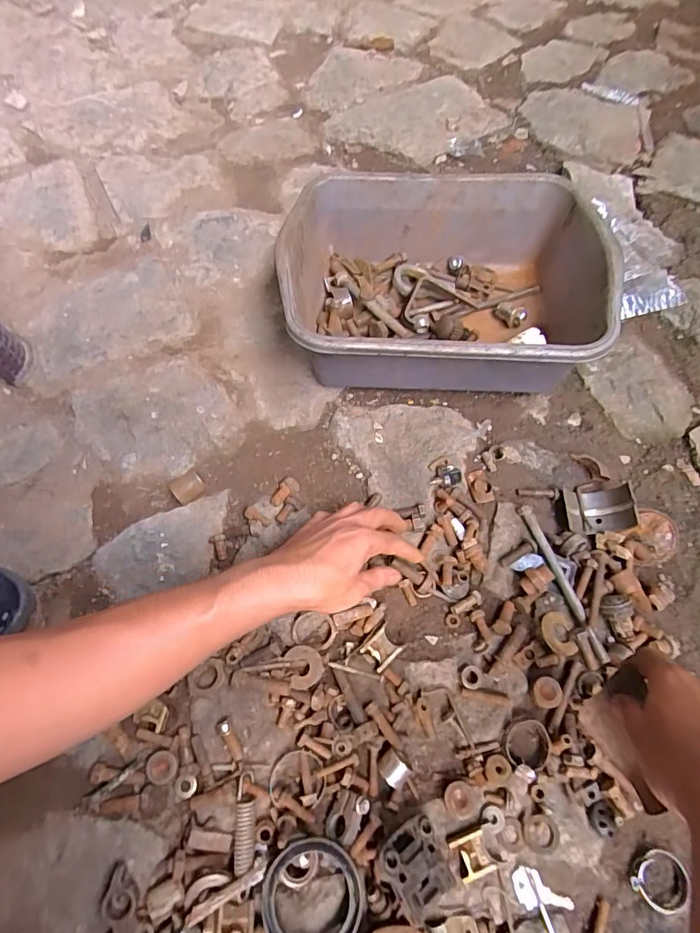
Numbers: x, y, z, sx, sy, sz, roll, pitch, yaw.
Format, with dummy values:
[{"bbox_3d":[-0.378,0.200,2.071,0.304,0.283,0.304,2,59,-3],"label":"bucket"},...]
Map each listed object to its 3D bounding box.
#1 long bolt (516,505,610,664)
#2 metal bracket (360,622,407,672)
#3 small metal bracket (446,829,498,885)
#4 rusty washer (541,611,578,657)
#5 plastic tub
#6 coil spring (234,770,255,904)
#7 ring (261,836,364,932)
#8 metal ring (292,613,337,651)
[{"bbox_3d":[0.205,0.109,0.465,0.012,0.013,0.156,-18,67,-7],"label":"long bolt"},{"bbox_3d":[0.030,0.168,0.445,0.034,0.008,0.030,-41,72,-16],"label":"metal bracket"},{"bbox_3d":[0.095,0.303,0.374,0.029,0.008,0.031,-16,67,-6],"label":"small metal bracket"},{"bbox_3d":[0.194,0.155,0.447,0.031,0.008,0.039,3,66,2],"label":"rusty washer"},{"bbox_3d":[0.100,-0.201,0.555,0.340,0.119,0.256,2,64,2],"label":"plastic tub"},{"bbox_3d":[-0.084,0.292,0.381,0.015,0.012,0.082,-6,66,-2],"label":"coil spring"},{"bbox_3d":[-0.028,0.325,0.363,0.074,0.020,0.075,0,66,1],"label":"ring"},{"bbox_3d":[-0.034,0.154,0.452,0.040,0.013,0.034,14,67,7],"label":"metal ring"}]

